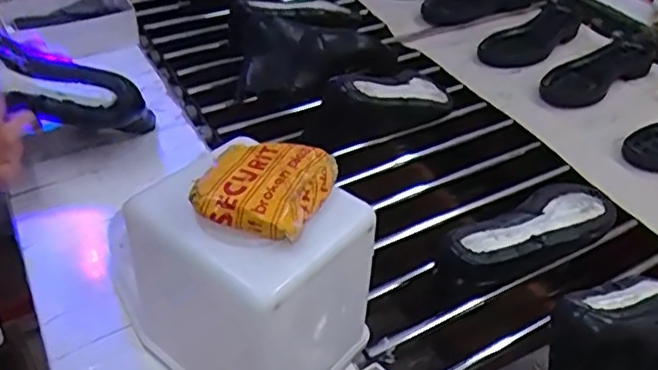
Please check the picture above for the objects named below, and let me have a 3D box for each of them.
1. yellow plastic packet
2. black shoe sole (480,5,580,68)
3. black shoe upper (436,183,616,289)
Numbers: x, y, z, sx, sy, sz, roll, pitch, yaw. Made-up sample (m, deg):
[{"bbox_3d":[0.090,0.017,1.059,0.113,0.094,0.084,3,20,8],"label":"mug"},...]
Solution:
[{"bbox_3d":[-0.046,-0.001,0.467,0.086,0.021,0.090,13,41,12],"label":"yellow plastic packet"},{"bbox_3d":[0.362,-0.272,1.156,0.107,0.026,0.233,32,49,31],"label":"black shoe sole"},{"bbox_3d":[0.226,0.058,0.718,0.235,0.077,0.076,-18,43,-21],"label":"black shoe upper"}]

